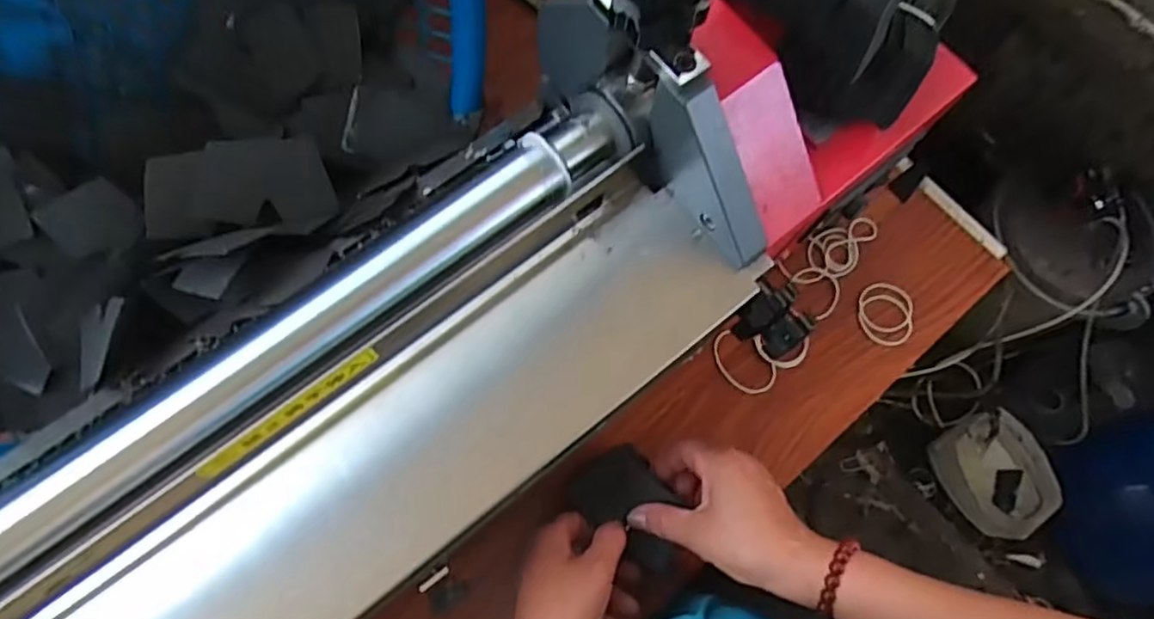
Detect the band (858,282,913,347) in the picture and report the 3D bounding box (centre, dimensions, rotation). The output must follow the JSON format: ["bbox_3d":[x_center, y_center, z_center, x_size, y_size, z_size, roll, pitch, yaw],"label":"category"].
[{"bbox_3d":[0.276,0.004,0.609,0.048,0.006,0.059,8,73,1],"label":"band"}]

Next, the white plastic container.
[{"bbox_3d":[0.746,0.293,1.218,0.157,0.089,0.205,-18,74,-7],"label":"white plastic container"}]

